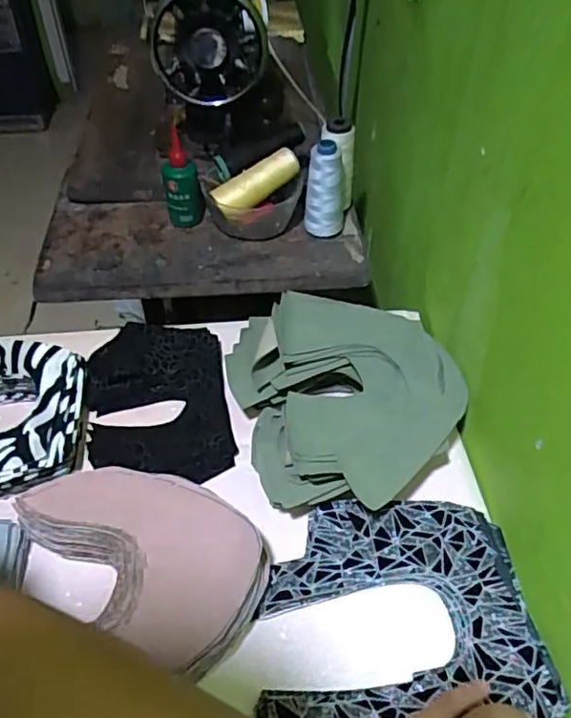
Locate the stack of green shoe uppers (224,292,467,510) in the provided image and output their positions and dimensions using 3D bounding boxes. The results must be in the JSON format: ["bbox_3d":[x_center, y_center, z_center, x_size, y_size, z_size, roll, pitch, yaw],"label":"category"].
[{"bbox_3d":[0.051,0.034,0.520,0.190,0.075,0.199,-20,50,-17],"label":"stack of green shoe uppers"}]

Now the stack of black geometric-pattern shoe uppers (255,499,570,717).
[{"bbox_3d":[0.077,0.174,0.419,0.180,0.019,0.156,-1,47,-1],"label":"stack of black geometric-pattern shoe uppers"}]

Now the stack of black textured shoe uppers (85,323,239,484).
[{"bbox_3d":[-0.119,0.039,0.556,0.129,0.035,0.174,-9,48,-8],"label":"stack of black textured shoe uppers"}]

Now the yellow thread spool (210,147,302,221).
[{"bbox_3d":[-0.035,-0.216,0.732,0.113,0.039,0.033,-35,55,-8],"label":"yellow thread spool"}]

